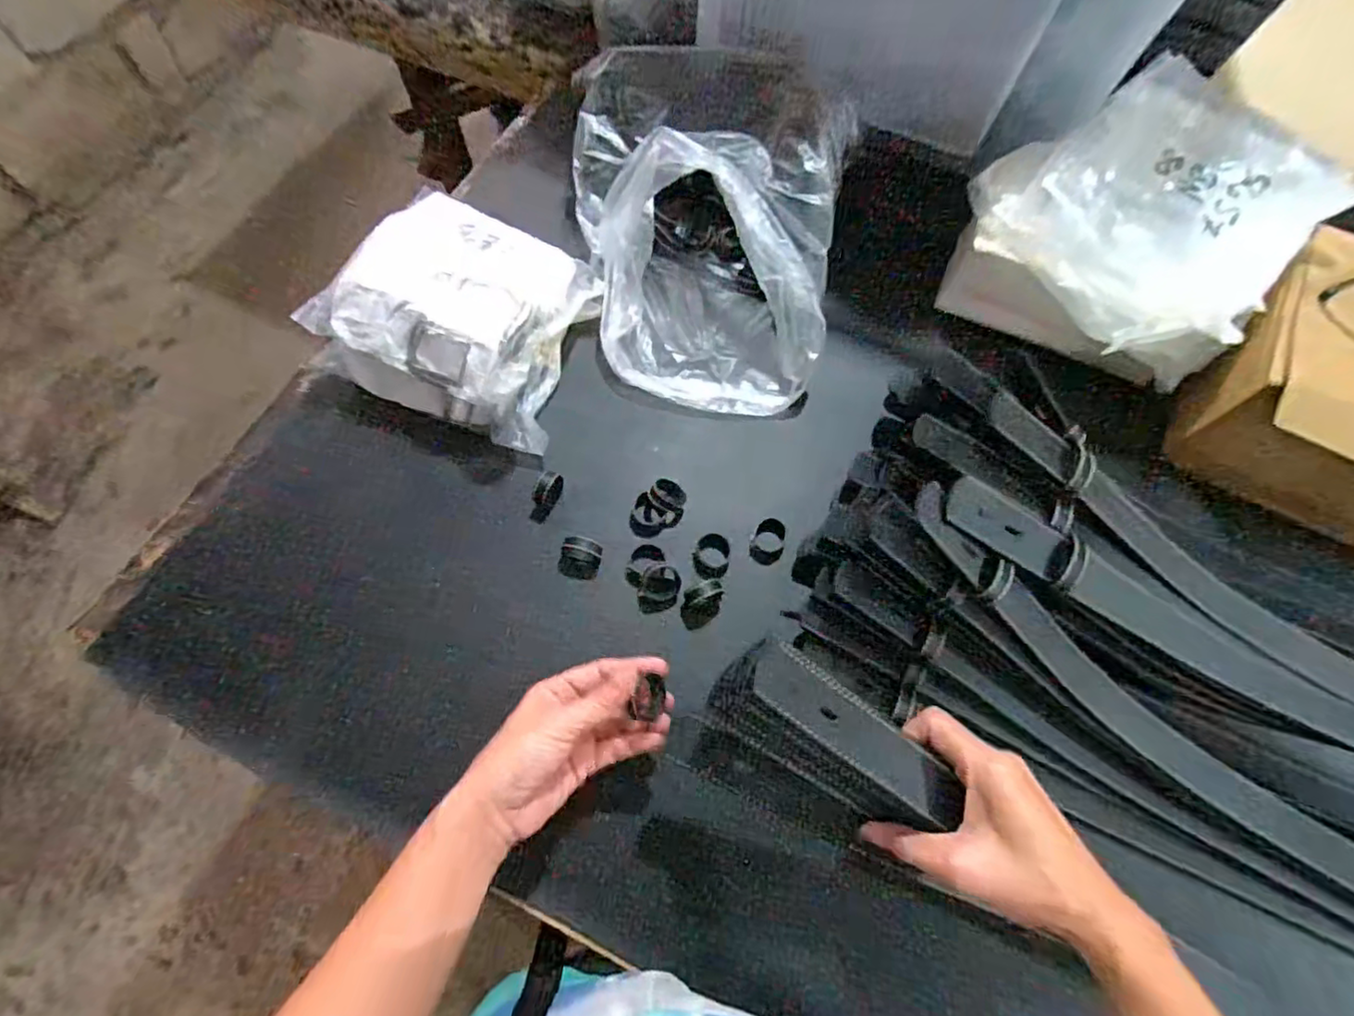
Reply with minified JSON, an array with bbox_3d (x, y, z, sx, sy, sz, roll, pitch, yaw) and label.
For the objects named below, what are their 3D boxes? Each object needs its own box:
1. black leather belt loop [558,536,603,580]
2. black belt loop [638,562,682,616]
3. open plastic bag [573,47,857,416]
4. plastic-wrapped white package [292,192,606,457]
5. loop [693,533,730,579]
[{"bbox_3d":[-0.082,0.042,0.535,0.033,0.024,0.032,11,68,3],"label":"black leather belt loop"},{"bbox_3d":[-0.014,0.068,0.521,0.031,0.020,0.039,14,68,4],"label":"black belt loop"},{"bbox_3d":[0.023,-0.259,0.587,0.252,0.134,0.312,4,68,0],"label":"open plastic bag"},{"bbox_3d":[-0.191,-0.175,0.558,0.200,0.089,0.181,20,69,6],"label":"plastic-wrapped white package"},{"bbox_3d":[0.029,0.041,0.521,0.030,0.014,0.041,10,68,2],"label":"loop"}]

